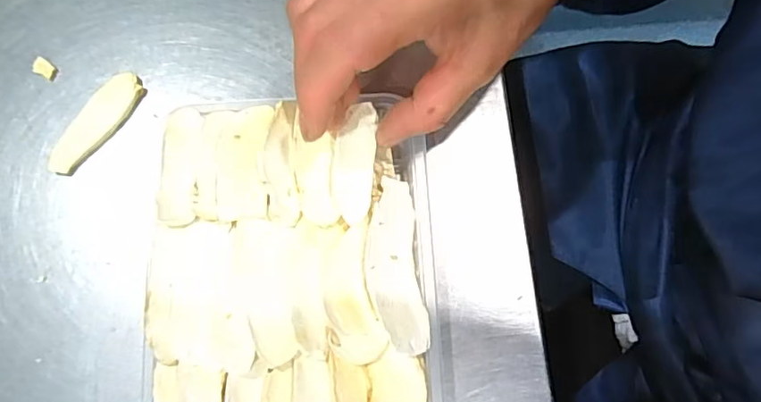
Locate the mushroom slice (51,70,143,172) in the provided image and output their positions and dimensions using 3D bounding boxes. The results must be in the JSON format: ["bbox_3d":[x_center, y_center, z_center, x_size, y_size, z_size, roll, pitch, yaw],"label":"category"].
[{"bbox_3d":[-0.153,-0.042,0.293,0.020,0.004,0.064,38,80,7],"label":"mushroom slice"}]

